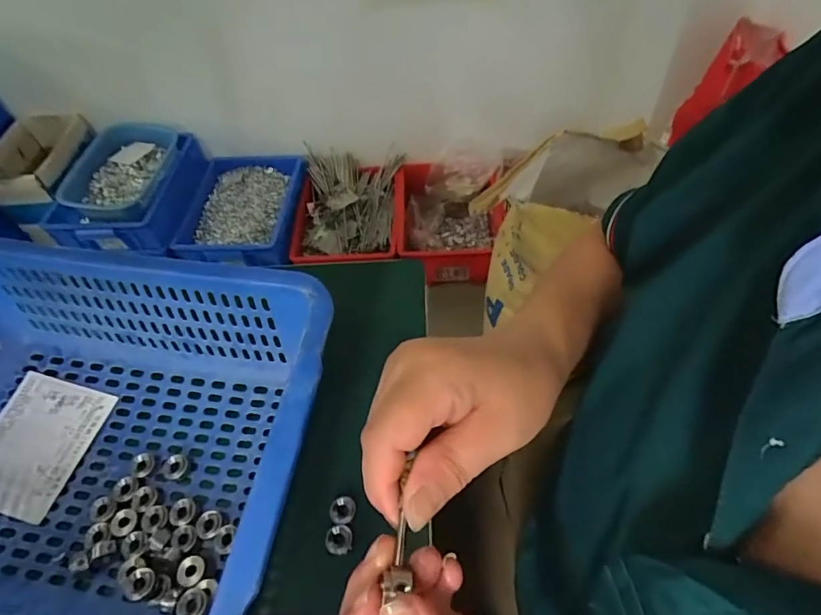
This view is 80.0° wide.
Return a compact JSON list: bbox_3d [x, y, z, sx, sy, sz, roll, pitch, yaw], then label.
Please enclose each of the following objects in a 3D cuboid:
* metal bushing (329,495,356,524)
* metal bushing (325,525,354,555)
[{"bbox_3d":[-0.051,0.152,0.368,0.018,0.007,0.020,-9,53,-1],"label":"metal bushing"},{"bbox_3d":[-0.052,0.168,0.355,0.018,0.008,0.019,-8,53,-1],"label":"metal bushing"}]

